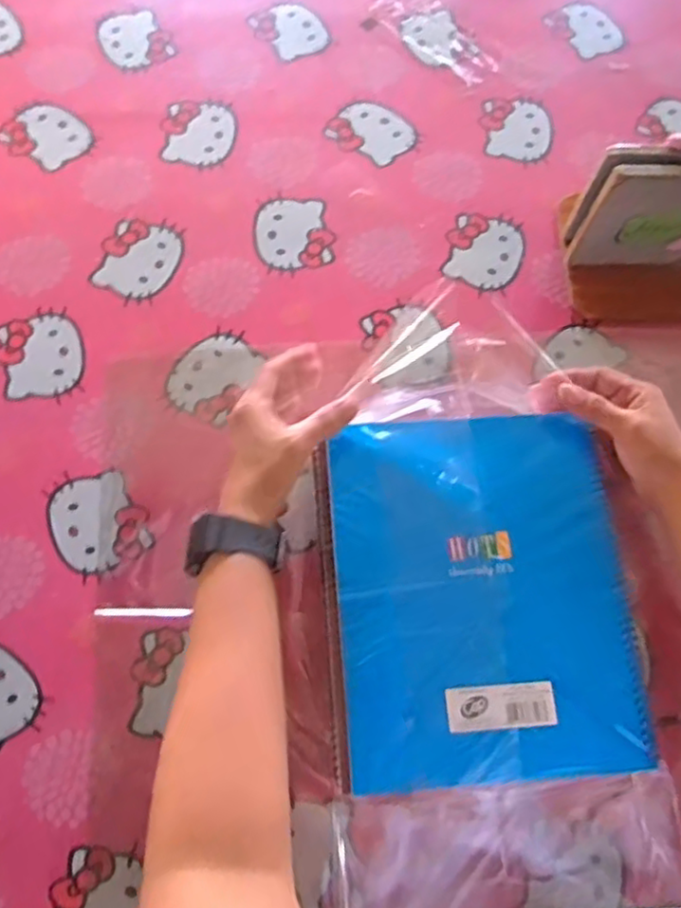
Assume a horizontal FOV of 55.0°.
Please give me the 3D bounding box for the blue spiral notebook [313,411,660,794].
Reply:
[{"bbox_3d":[0.096,0.093,0.453,0.208,0.015,0.241,-4,72,-2],"label":"blue spiral notebook"}]

